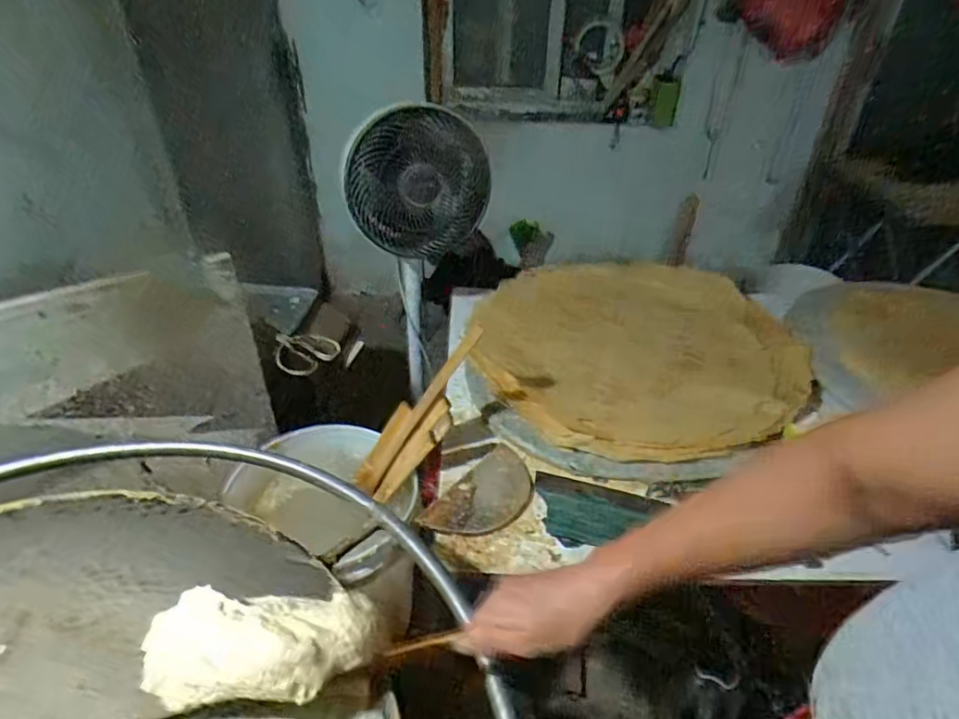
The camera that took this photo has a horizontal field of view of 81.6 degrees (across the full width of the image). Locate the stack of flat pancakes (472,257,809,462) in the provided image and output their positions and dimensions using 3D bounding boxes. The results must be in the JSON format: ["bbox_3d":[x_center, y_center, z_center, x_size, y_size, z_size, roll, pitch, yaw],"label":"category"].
[{"bbox_3d":[0.327,-0.040,1.113,0.648,0.059,0.568,-3,35,-5],"label":"stack of flat pancakes"}]

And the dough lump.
[{"bbox_3d":[-0.171,0.224,0.429,0.175,0.060,0.076,2,36,0],"label":"dough lump"}]

